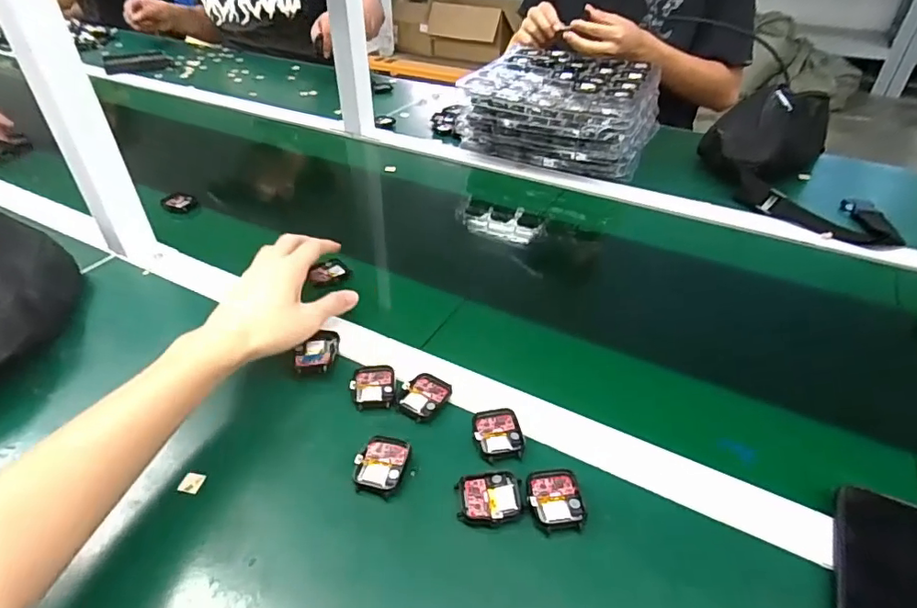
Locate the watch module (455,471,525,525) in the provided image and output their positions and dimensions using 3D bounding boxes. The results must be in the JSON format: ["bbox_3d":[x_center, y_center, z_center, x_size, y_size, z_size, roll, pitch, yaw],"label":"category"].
[{"bbox_3d":[0.022,0.141,0.388,0.045,0.010,0.037,-3,39,-4],"label":"watch module"}]

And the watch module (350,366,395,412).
[{"bbox_3d":[-0.075,0.072,0.469,0.039,0.006,0.048,-4,39,-6],"label":"watch module"}]

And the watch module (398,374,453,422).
[{"bbox_3d":[-0.030,0.078,0.461,0.038,0.005,0.045,25,45,27],"label":"watch module"}]

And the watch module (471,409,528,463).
[{"bbox_3d":[0.032,0.103,0.430,0.037,0.004,0.047,-7,39,-8],"label":"watch module"}]

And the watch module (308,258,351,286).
[{"bbox_3d":[-0.146,-0.037,0.613,0.041,0.005,0.034,-15,51,-11],"label":"watch module"}]

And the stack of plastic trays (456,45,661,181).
[{"bbox_3d":[0.173,-0.328,0.893,0.281,0.109,0.254,17,42,20],"label":"stack of plastic trays"}]

